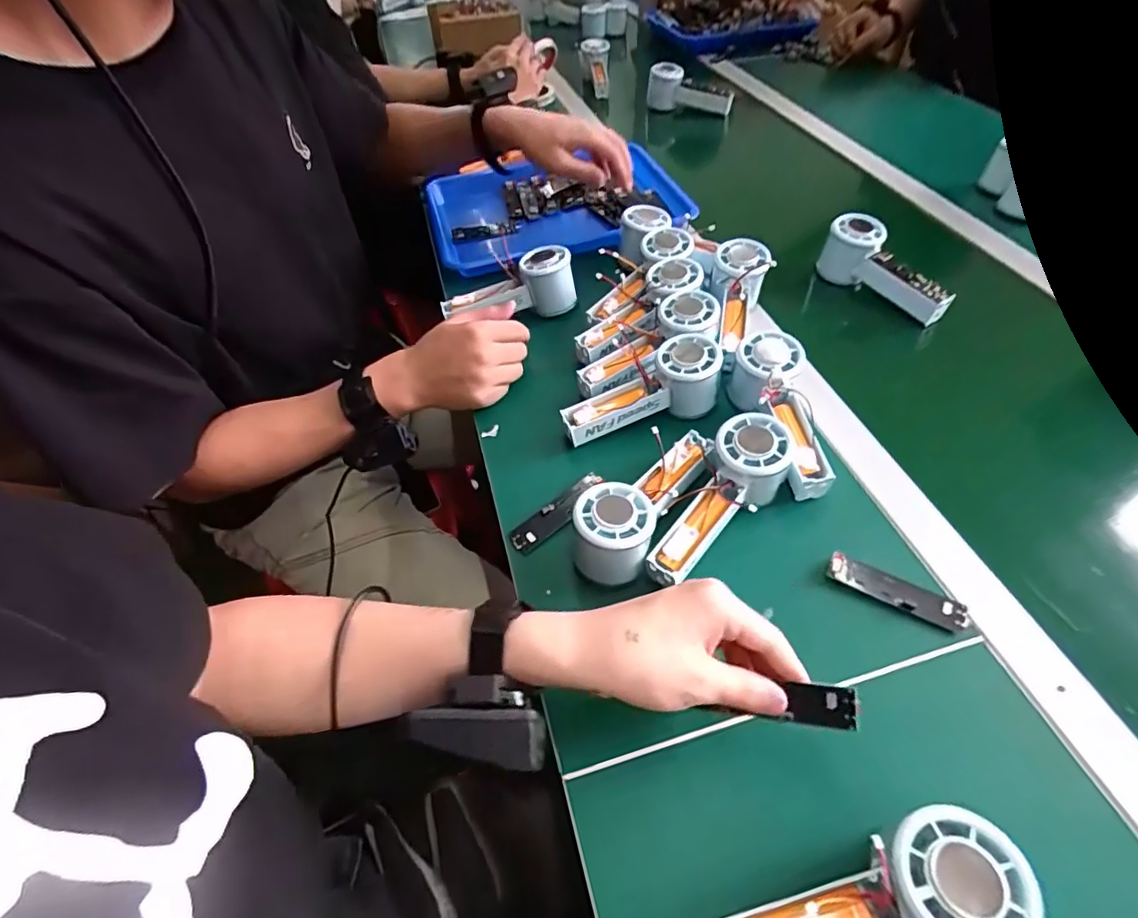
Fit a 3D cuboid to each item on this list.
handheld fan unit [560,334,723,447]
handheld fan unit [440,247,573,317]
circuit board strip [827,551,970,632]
[{"bbox_3d":[0.068,-0.057,0.513,0.152,0.059,0.056,-22,50,0],"label":"handheld fan unit"},{"bbox_3d":[-0.067,-0.191,0.618,0.150,0.058,0.051,-6,49,-2],"label":"handheld fan unit"},{"bbox_3d":[0.234,0.094,0.401,0.092,0.012,0.024,21,54,21],"label":"circuit board strip"}]

